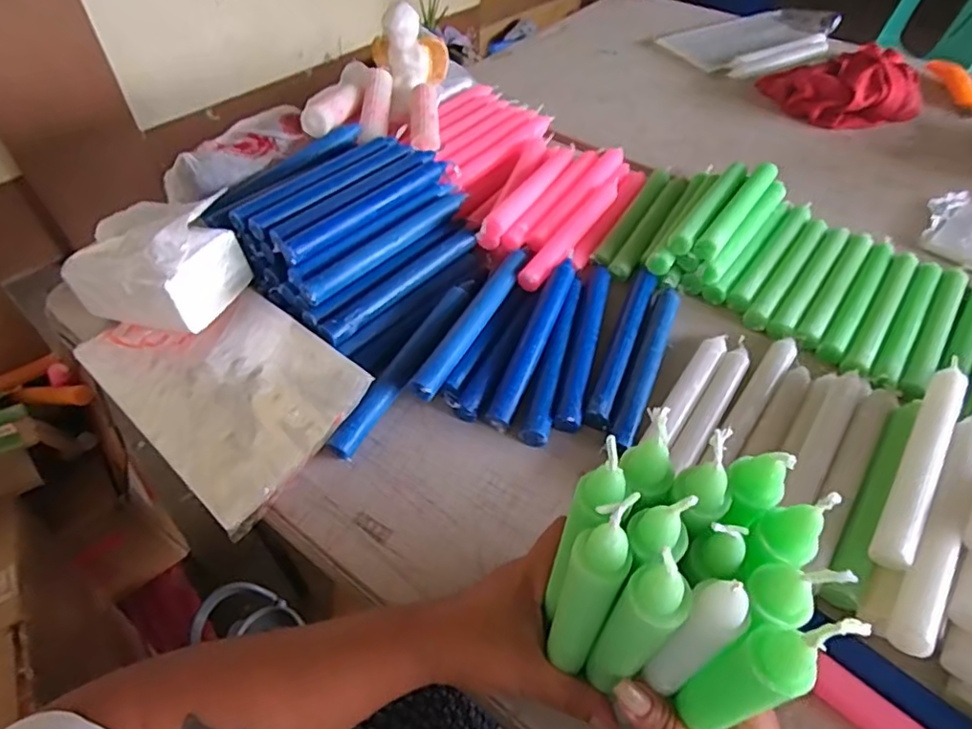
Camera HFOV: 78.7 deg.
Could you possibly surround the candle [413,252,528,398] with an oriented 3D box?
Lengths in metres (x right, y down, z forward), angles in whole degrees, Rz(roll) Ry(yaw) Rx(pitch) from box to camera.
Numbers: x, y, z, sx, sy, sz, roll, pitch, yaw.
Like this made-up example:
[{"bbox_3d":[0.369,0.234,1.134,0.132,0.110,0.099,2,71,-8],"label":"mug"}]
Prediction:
[{"bbox_3d":[-0.009,-0.043,0.531,0.021,0.016,0.197,21,52,17],"label":"candle"}]

